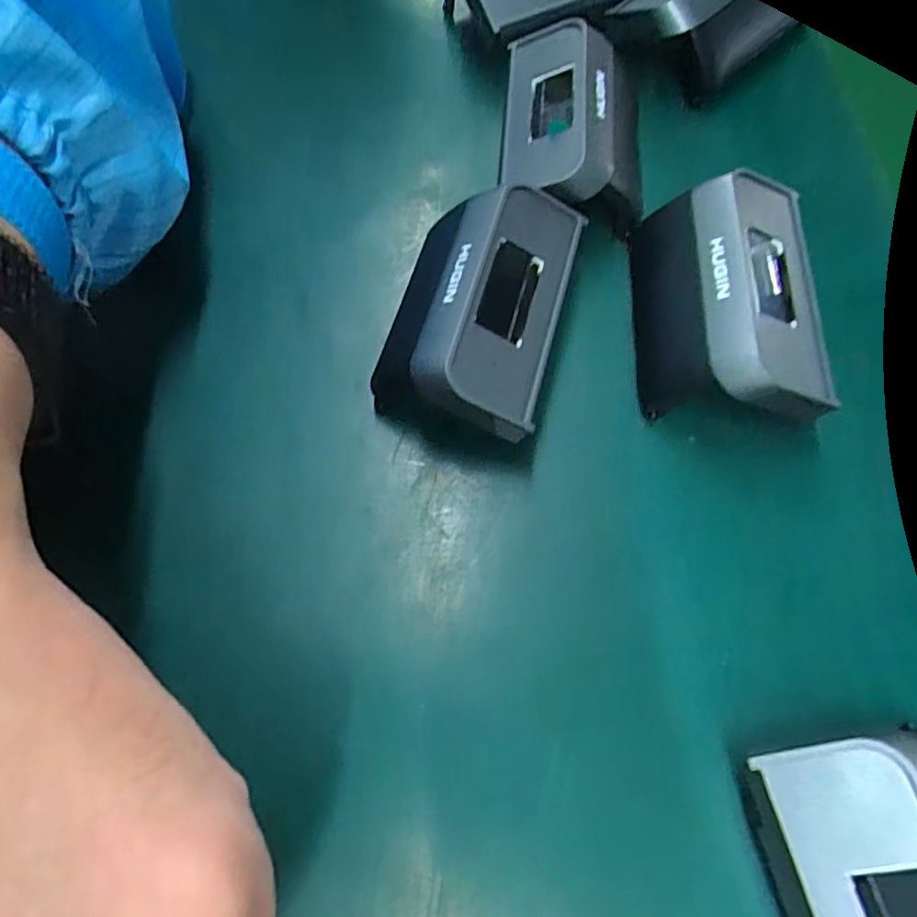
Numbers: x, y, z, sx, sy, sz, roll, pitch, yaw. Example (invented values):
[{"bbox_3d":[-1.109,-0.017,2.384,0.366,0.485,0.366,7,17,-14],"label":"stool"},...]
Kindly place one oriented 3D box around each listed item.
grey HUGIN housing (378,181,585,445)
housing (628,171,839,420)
[{"bbox_3d":[0.006,-0.043,0.181,0.046,0.031,0.074,14,67,5],"label":"grey HUGIN housing"},{"bbox_3d":[0.077,-0.045,0.180,0.045,0.031,0.071,3,66,1],"label":"housing"}]

